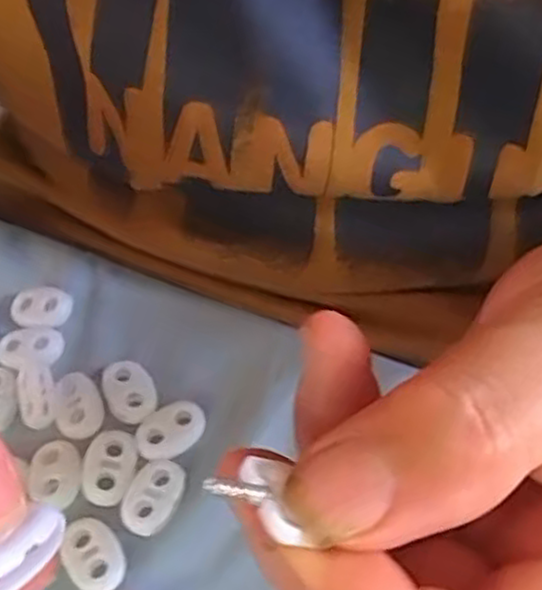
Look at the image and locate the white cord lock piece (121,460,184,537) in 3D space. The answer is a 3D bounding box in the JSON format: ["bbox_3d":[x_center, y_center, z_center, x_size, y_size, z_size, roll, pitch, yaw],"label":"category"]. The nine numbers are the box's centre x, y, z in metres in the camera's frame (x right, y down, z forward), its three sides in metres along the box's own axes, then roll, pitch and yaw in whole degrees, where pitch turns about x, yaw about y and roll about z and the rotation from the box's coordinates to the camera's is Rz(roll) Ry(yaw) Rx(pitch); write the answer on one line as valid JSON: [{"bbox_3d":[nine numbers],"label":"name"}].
[{"bbox_3d":[-0.034,0.057,0.213,0.015,0.004,0.022,19,56,14],"label":"white cord lock piece"}]

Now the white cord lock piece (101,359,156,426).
[{"bbox_3d":[-0.045,0.030,0.233,0.015,0.004,0.023,-22,56,-15],"label":"white cord lock piece"}]

